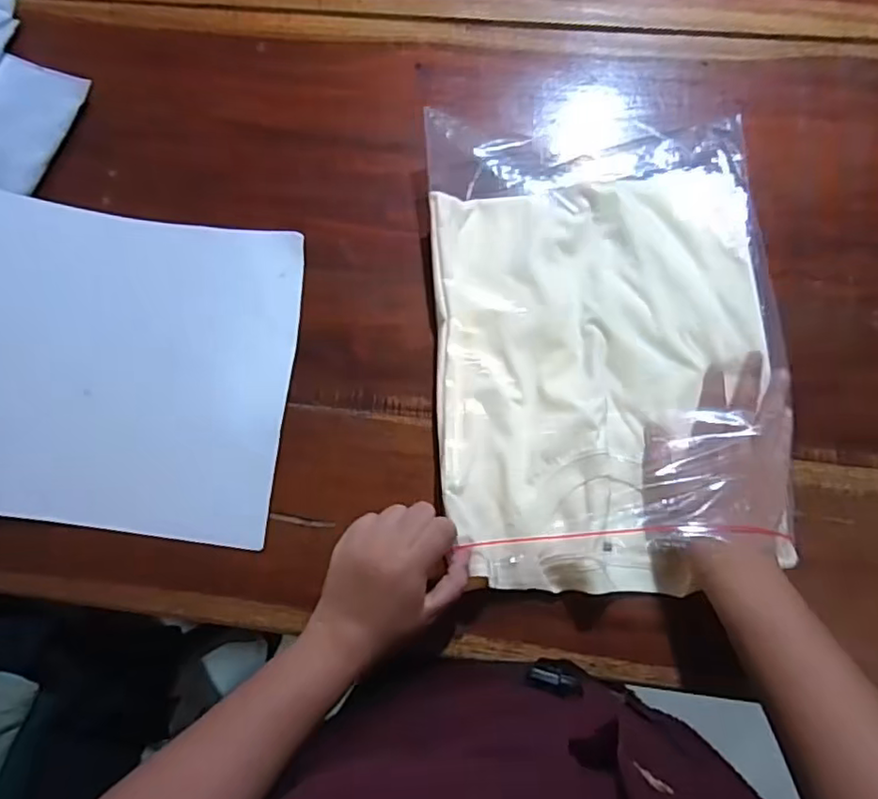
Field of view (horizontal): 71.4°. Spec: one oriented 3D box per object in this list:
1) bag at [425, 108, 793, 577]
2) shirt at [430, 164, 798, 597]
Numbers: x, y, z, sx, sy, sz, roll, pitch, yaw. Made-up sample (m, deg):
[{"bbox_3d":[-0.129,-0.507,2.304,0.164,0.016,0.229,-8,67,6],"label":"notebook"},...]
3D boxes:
[{"bbox_3d":[0.134,-0.057,0.507,0.267,0.032,0.371,-3,81,4],"label":"bag"},{"bbox_3d":[0.133,-0.019,0.502,0.261,0.027,0.337,-3,81,4],"label":"shirt"}]

